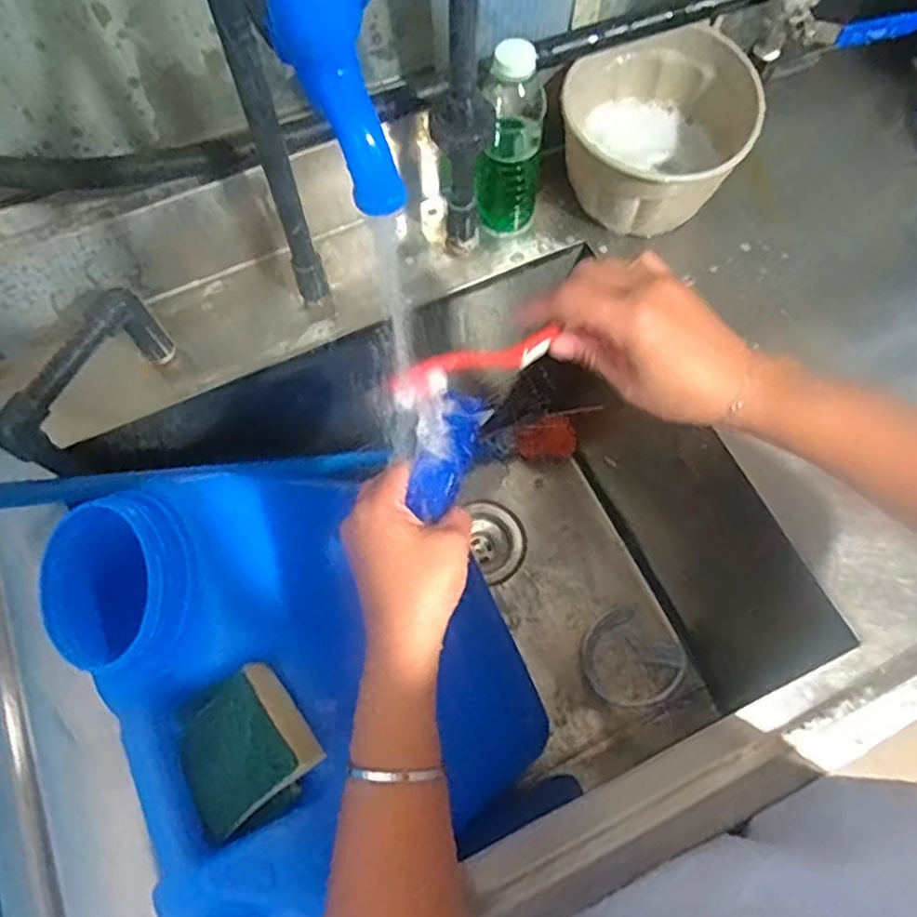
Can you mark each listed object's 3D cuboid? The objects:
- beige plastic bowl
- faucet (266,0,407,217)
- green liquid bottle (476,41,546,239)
[{"bbox_3d":[0.180,-0.299,0.626,0.156,0.096,0.170,0,66,1],"label":"beige plastic bowl"},{"bbox_3d":[-0.031,-0.143,0.238,0.052,0.081,0.058,36,71,16],"label":"faucet"},{"bbox_3d":[0.046,-0.270,0.598,0.052,0.186,0.046,12,67,7],"label":"green liquid bottle"}]

